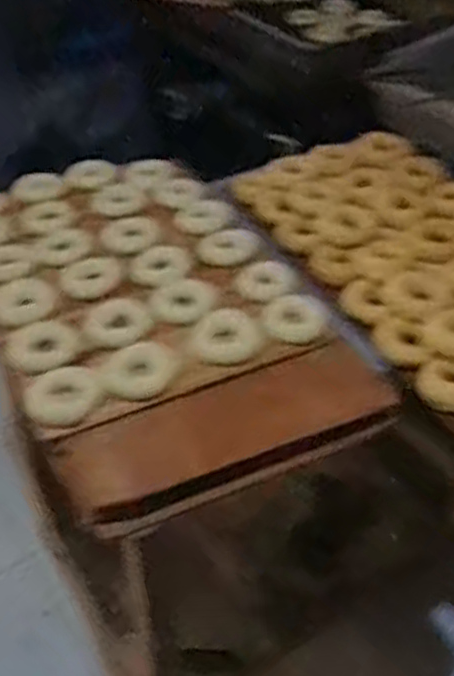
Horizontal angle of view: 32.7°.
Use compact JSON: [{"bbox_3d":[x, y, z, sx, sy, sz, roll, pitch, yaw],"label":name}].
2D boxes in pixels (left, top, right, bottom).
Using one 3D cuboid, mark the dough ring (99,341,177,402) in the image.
[{"bbox_3d":[-0.108,0.040,0.958,0.093,0.023,0.073,-29,48,-29],"label":"dough ring"}]

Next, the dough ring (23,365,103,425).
[{"bbox_3d":[-0.203,0.063,0.932,0.085,0.017,0.086,0,40,0],"label":"dough ring"}]

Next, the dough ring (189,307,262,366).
[{"bbox_3d":[-0.001,-0.004,1.001,0.087,0.020,0.087,0,40,0],"label":"dough ring"}]

